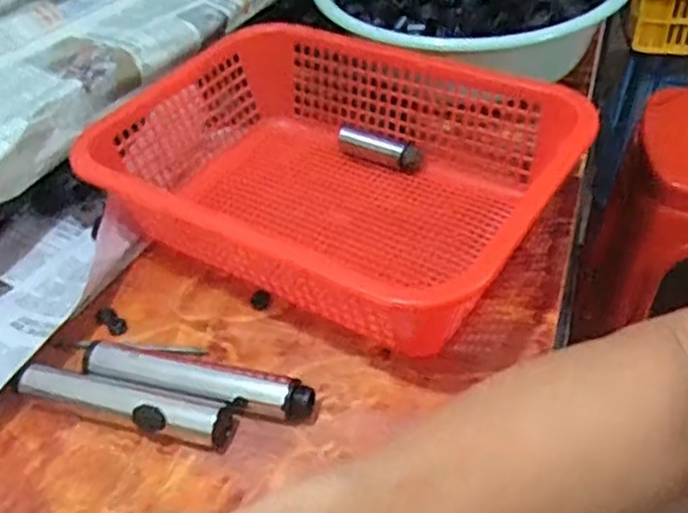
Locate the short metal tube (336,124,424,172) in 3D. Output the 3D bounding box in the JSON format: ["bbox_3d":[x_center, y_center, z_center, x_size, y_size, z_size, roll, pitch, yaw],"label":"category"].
[{"bbox_3d":[0.031,-0.096,0.640,0.082,0.023,0.024,21,50,25],"label":"short metal tube"}]

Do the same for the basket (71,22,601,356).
[{"bbox_3d":[-0.015,-0.064,0.563,0.324,0.091,0.256,26,52,28],"label":"basket"}]

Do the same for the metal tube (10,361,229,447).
[{"bbox_3d":[-0.145,0.094,0.462,0.148,0.022,0.026,10,46,15],"label":"metal tube"}]

